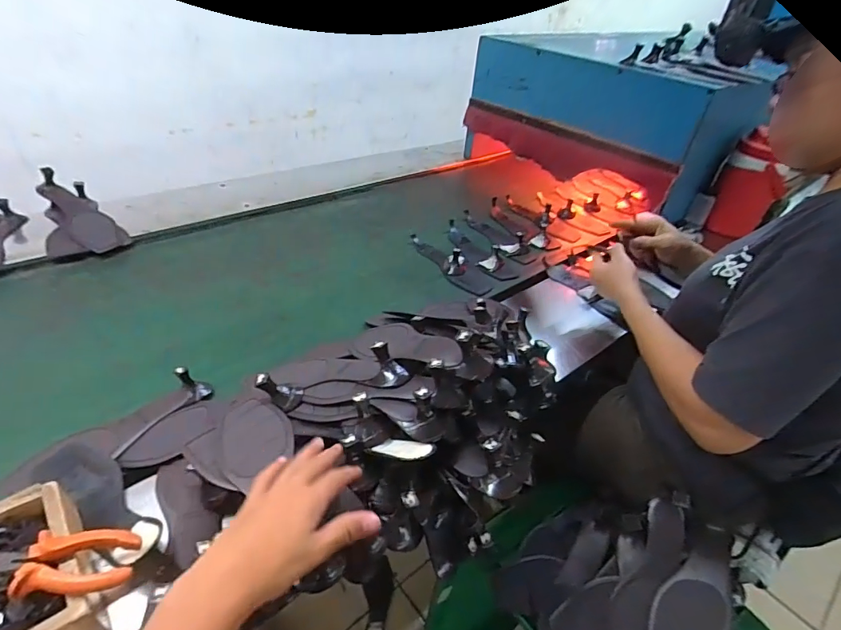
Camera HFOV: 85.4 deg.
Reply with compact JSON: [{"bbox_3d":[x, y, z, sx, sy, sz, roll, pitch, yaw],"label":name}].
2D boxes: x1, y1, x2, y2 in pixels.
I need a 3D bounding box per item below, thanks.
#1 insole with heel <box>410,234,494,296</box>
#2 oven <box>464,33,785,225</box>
[{"bbox_3d":[0.065,-0.121,0.985,0.061,0.049,0.255,-17,44,-28],"label":"insole with heel"},{"bbox_3d":[0.507,-0.549,1.260,0.291,0.323,0.733,-25,48,-34],"label":"oven"}]

